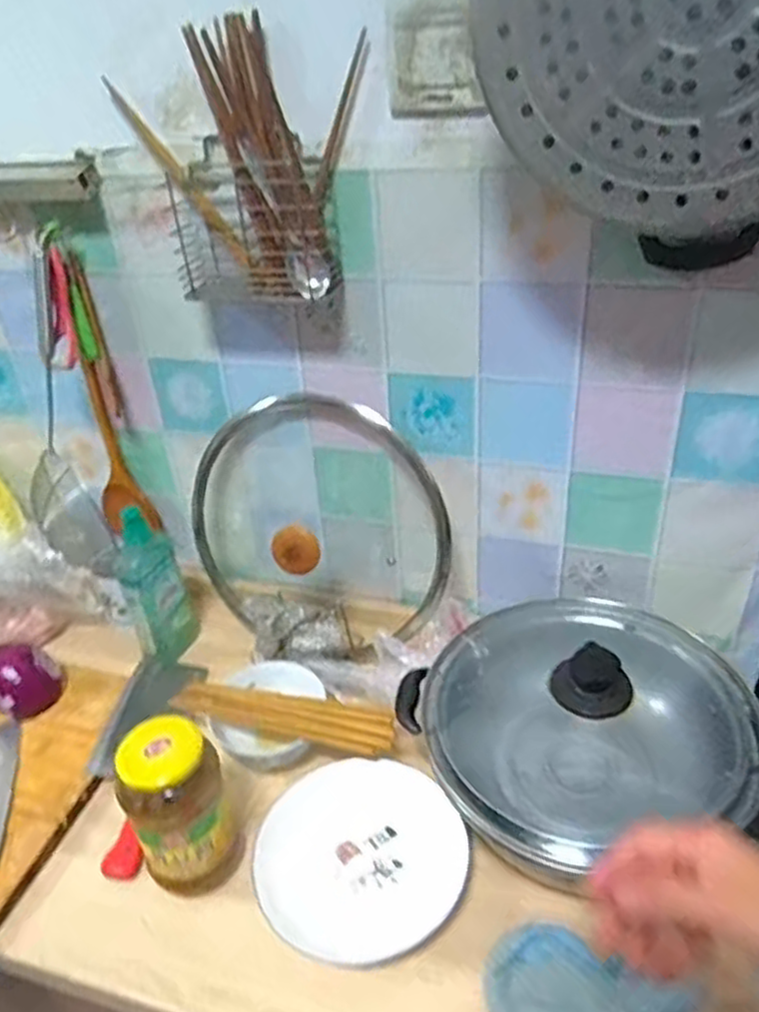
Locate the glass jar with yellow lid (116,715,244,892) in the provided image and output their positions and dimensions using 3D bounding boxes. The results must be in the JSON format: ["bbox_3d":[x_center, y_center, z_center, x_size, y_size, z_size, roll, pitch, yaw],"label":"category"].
[{"bbox_3d":[-0.176,0.271,0.653,0.089,0.160,0.075,-16,35,-17],"label":"glass jar with yellow lid"}]

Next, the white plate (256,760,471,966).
[{"bbox_3d":[-0.018,0.323,0.681,0.189,0.029,0.173,-3,33,2],"label":"white plate"}]

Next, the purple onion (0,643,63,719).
[{"bbox_3d":[-0.425,0.200,0.849,0.089,0.062,0.076,-26,38,-30],"label":"purple onion"}]

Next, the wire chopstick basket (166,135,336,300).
[{"bbox_3d":[-0.129,-0.275,0.712,0.167,0.135,0.048,8,35,18],"label":"wire chopstick basket"}]

